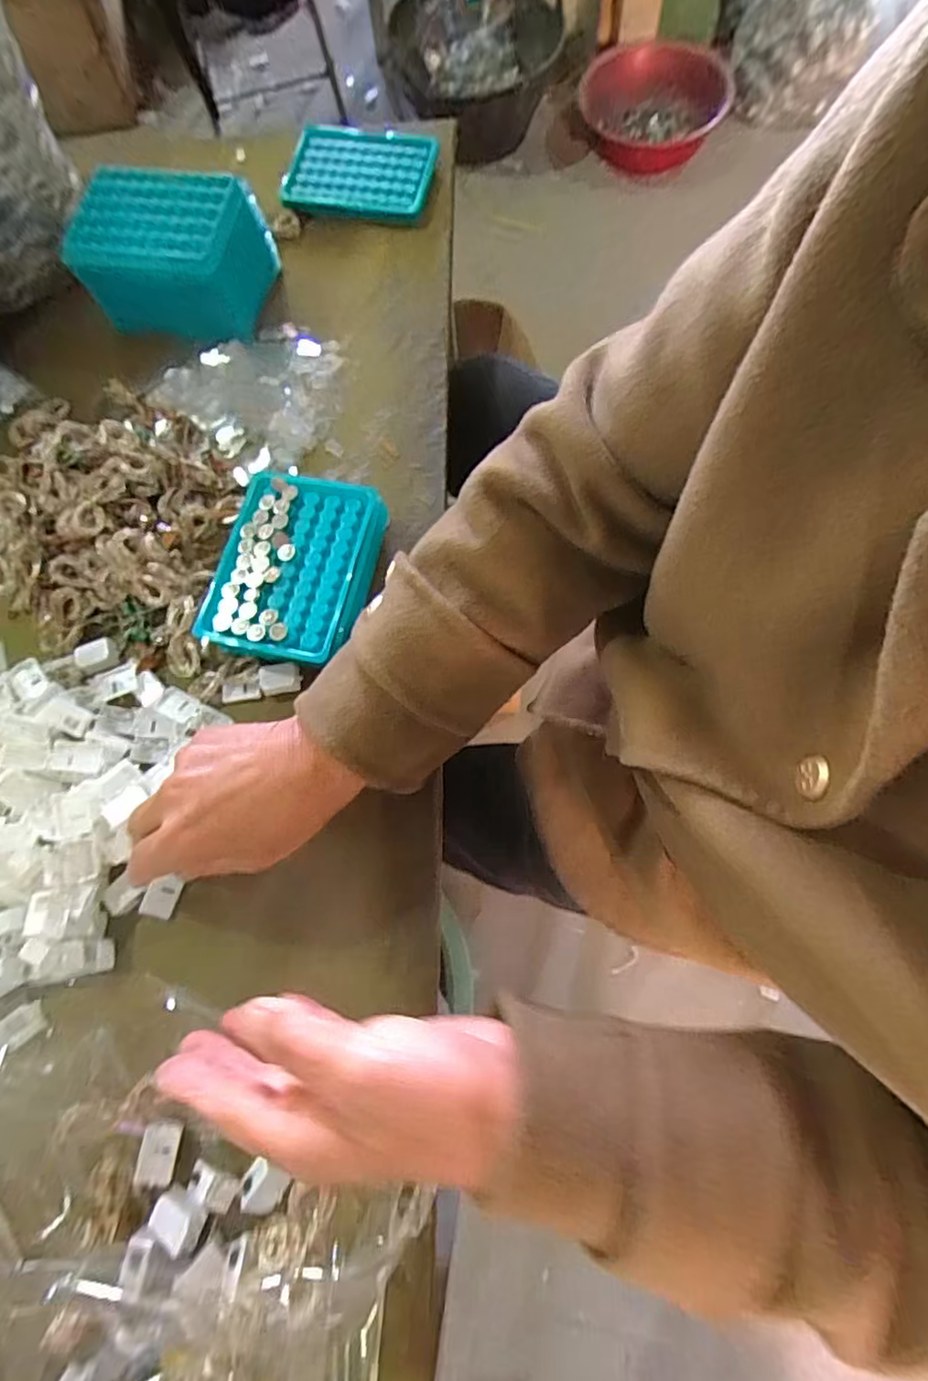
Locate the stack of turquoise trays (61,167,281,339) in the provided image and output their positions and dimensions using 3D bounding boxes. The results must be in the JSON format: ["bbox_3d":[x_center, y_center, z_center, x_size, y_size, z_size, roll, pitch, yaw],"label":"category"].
[{"bbox_3d":[-0.236,-0.354,0.490,0.132,0.085,0.089,4,73,4],"label":"stack of turquoise trays"}]

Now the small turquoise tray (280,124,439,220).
[{"bbox_3d":[-0.096,-0.478,0.553,0.131,0.014,0.097,7,73,5],"label":"small turquoise tray"}]

